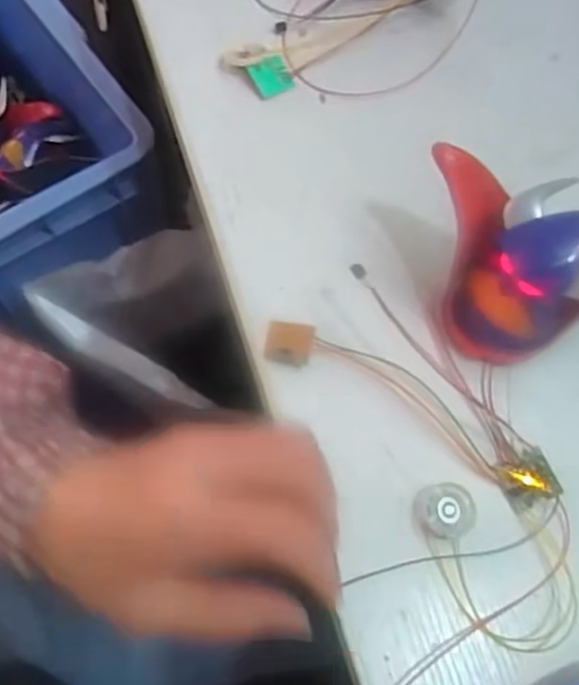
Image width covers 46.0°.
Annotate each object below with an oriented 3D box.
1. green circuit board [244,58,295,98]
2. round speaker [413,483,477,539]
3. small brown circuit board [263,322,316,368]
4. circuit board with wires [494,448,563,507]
[{"bbox_3d":[-0.012,-0.167,0.431,0.025,0.004,0.023,-27,98,-7],"label":"green circuit board"},{"bbox_3d":[0.076,0.082,0.331,0.029,0.005,0.025,3,68,-1],"label":"round speaker"},{"bbox_3d":[0.000,0.001,0.361,0.024,0.006,0.022,10,68,2],"label":"small brown circuit board"},{"bbox_3d":[0.117,0.068,0.336,0.025,0.004,0.024,-29,75,12],"label":"circuit board with wires"}]

